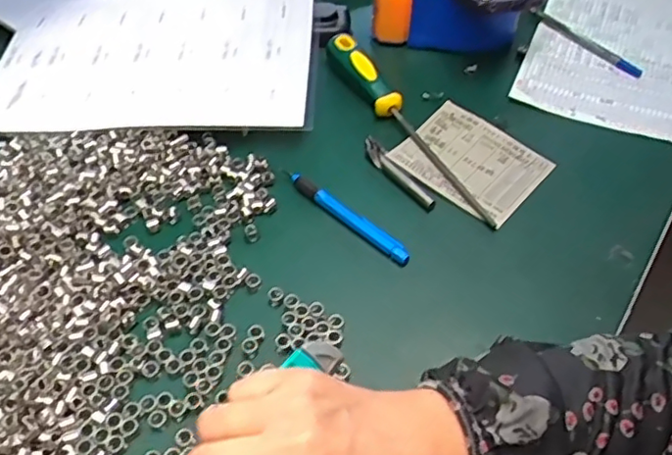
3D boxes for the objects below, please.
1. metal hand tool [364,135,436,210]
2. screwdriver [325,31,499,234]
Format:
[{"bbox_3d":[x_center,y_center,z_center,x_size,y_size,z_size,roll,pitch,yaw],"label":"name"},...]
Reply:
[{"bbox_3d":[0.047,-0.047,0.492,0.015,0.005,0.088,-26,55,-18],"label":"metal hand tool"},{"bbox_3d":[0.055,-0.092,0.513,0.025,0.022,0.239,-22,54,-16],"label":"screwdriver"}]

